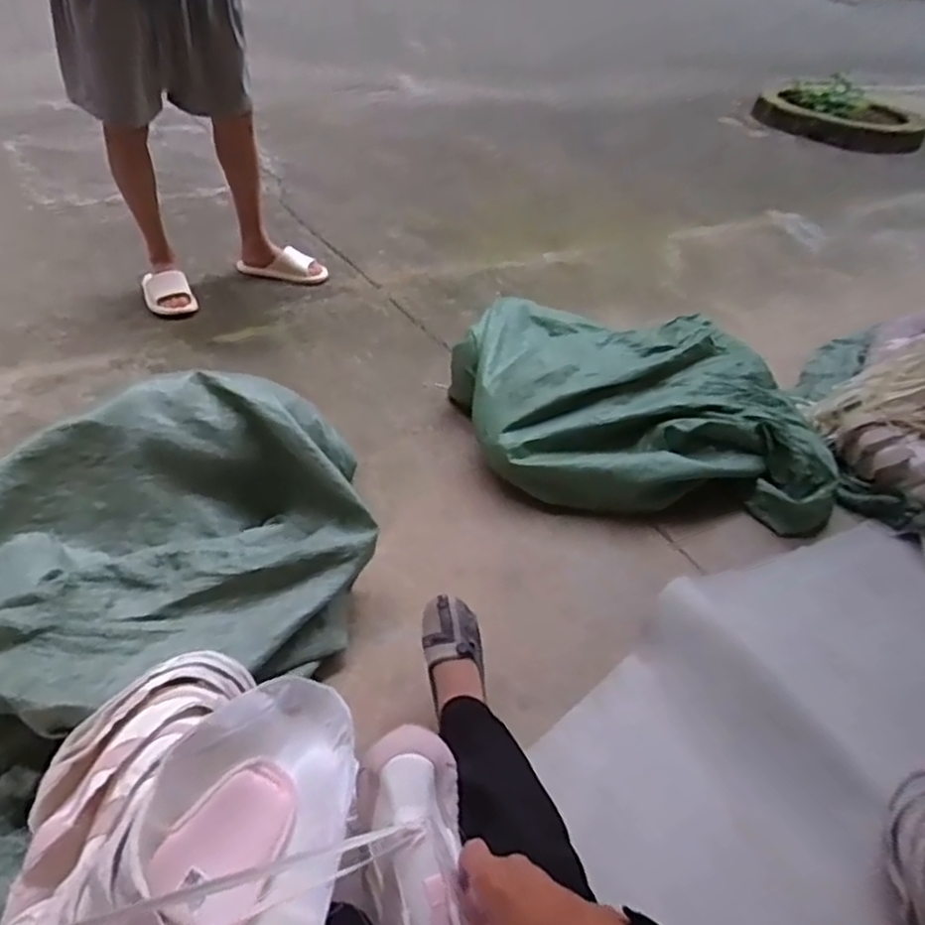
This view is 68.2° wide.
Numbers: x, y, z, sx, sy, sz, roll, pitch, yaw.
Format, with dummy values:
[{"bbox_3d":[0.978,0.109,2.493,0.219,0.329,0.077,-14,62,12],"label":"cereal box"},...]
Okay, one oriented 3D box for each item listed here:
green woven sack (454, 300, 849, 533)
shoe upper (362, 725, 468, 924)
[{"bbox_3d":[0.393,-0.114,1.558,0.802,0.221,0.548,2,42,-9],"label":"green woven sack"},{"bbox_3d":[-0.039,0.342,0.577,0.082,0.054,0.223,0,52,-10],"label":"shoe upper"}]

